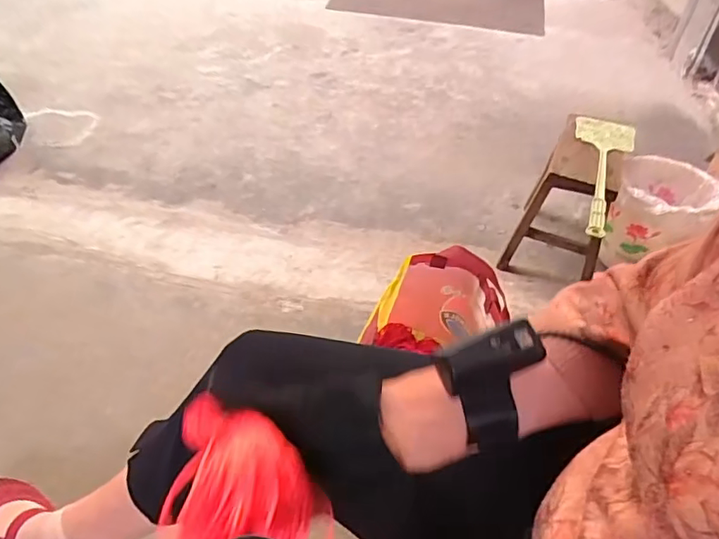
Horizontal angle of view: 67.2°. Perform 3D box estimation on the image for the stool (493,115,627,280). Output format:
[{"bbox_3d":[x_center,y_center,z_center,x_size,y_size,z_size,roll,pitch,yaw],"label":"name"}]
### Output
[{"bbox_3d":[0.480,-0.146,1.268,0.189,0.299,0.291,20,44,17],"label":"stool"}]

